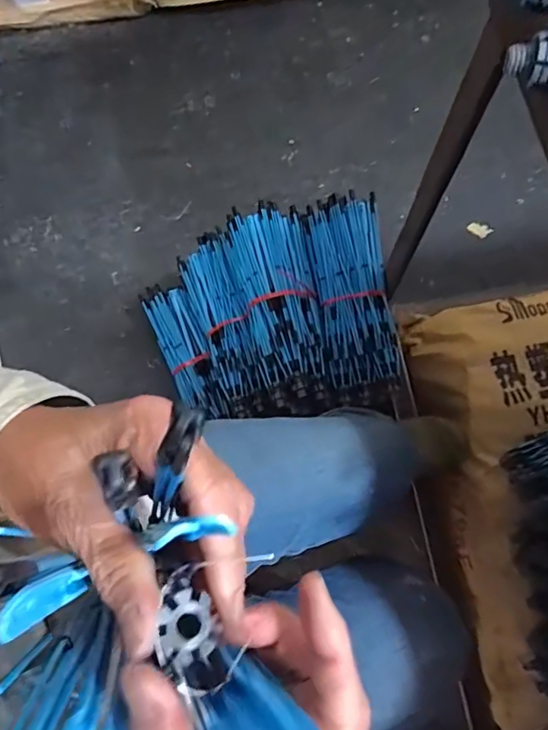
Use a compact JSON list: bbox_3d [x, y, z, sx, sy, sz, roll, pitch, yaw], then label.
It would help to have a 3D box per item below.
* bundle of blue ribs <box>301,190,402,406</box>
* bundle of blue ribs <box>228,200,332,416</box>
[{"bbox_3d":[0.122,-0.103,0.770,0.110,0.067,0.302,-9,75,-1],"label":"bundle of blue ribs"},{"bbox_3d":[0.003,-0.099,0.789,0.126,0.051,0.304,-11,75,-2],"label":"bundle of blue ribs"}]

